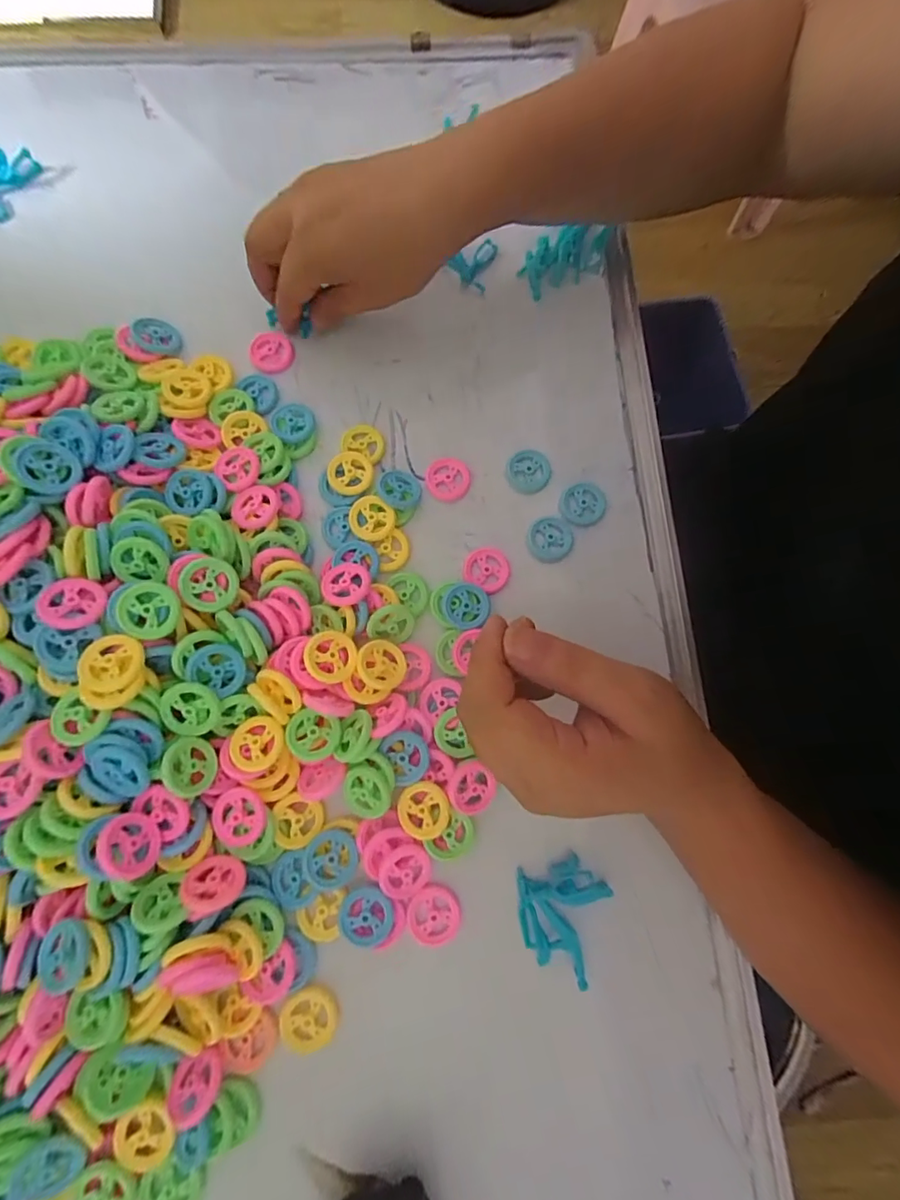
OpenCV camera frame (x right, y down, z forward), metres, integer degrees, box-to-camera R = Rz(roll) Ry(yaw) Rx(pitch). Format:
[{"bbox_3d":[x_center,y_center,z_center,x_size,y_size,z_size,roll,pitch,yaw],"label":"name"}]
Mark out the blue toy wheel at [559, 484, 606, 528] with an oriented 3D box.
[{"bbox_3d":[0.089,-0.063,0.325,0.030,0.004,0.029,0,78,-1],"label":"blue toy wheel"}]

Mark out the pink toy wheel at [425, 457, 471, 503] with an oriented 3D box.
[{"bbox_3d":[-0.001,-0.081,0.324,0.030,0.004,0.032,0,78,-1],"label":"pink toy wheel"}]

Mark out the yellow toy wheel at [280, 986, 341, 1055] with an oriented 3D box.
[{"bbox_3d":[-0.074,0.222,0.257,0.031,0.006,0.028,-3,79,-2],"label":"yellow toy wheel"}]

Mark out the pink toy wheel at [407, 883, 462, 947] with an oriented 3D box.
[{"bbox_3d":[-0.009,0.175,0.271,0.029,0.006,0.029,0,78,-1],"label":"pink toy wheel"}]

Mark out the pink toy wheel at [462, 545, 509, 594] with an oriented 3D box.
[{"bbox_3d":[0.024,-0.021,0.314,0.031,0.006,0.027,33,80,5],"label":"pink toy wheel"}]

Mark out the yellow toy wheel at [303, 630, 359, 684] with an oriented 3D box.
[{"bbox_3d":[-0.068,0.032,0.274,0.027,0.007,0.029,0,78,-1],"label":"yellow toy wheel"}]

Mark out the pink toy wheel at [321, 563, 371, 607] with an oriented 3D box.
[{"bbox_3d":[-0.063,-0.010,0.293,0.029,0.004,0.030,0,58,-1],"label":"pink toy wheel"}]

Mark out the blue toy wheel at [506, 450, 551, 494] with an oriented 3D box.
[{"bbox_3d":[0.053,-0.087,0.327,0.031,0.004,0.027,-35,81,-8],"label":"blue toy wheel"}]

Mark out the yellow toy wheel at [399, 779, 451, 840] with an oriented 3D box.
[{"bbox_3d":[-0.015,0.117,0.271,0.028,0.004,0.029,0,78,-1],"label":"yellow toy wheel"}]

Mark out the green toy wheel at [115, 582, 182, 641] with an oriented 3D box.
[{"bbox_3d":[-0.158,0.006,0.254,0.029,0.004,0.029,2,83,-20],"label":"green toy wheel"}]

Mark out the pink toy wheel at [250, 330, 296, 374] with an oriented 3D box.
[{"bbox_3d":[-0.124,-0.172,0.337,0.030,0.004,0.031,0,78,-1],"label":"pink toy wheel"}]

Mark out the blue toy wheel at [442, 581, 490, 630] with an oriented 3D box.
[{"bbox_3d":[0.010,0.003,0.304,0.029,0.006,0.030,0,78,-1],"label":"blue toy wheel"}]

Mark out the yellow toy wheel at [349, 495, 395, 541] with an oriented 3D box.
[{"bbox_3d":[-0.051,-0.052,0.313,0.029,0.007,0.027,0,78,-1],"label":"yellow toy wheel"}]

